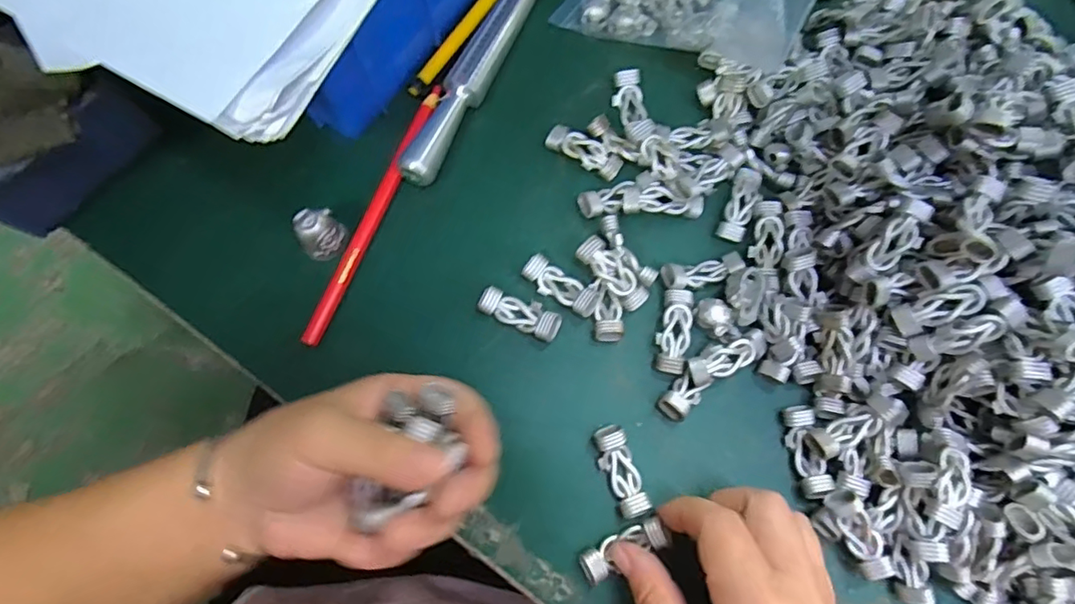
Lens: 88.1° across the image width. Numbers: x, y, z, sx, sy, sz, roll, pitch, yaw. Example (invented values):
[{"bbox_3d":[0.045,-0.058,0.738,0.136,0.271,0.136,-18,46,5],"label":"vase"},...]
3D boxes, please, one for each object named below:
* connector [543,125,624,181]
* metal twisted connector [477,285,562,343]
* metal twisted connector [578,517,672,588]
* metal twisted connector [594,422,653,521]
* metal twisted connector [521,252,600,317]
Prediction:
[{"bbox_3d":[0.027,-0.088,0.325,0.045,0.007,0.018,33,78,7],"label":"connector"},{"bbox_3d":[-0.009,0.005,0.301,0.044,0.009,0.018,25,78,6],"label":"metal twisted connector"},{"bbox_3d":[0.042,0.121,0.272,0.044,0.008,0.015,-30,78,-3],"label":"metal twisted connector"},{"bbox_3d":[0.043,0.086,0.283,0.017,0.009,0.045,-22,77,-5],"label":"metal twisted connector"},{"bbox_3d":[0.013,-0.009,0.305,0.044,0.010,0.018,31,78,7],"label":"metal twisted connector"}]

